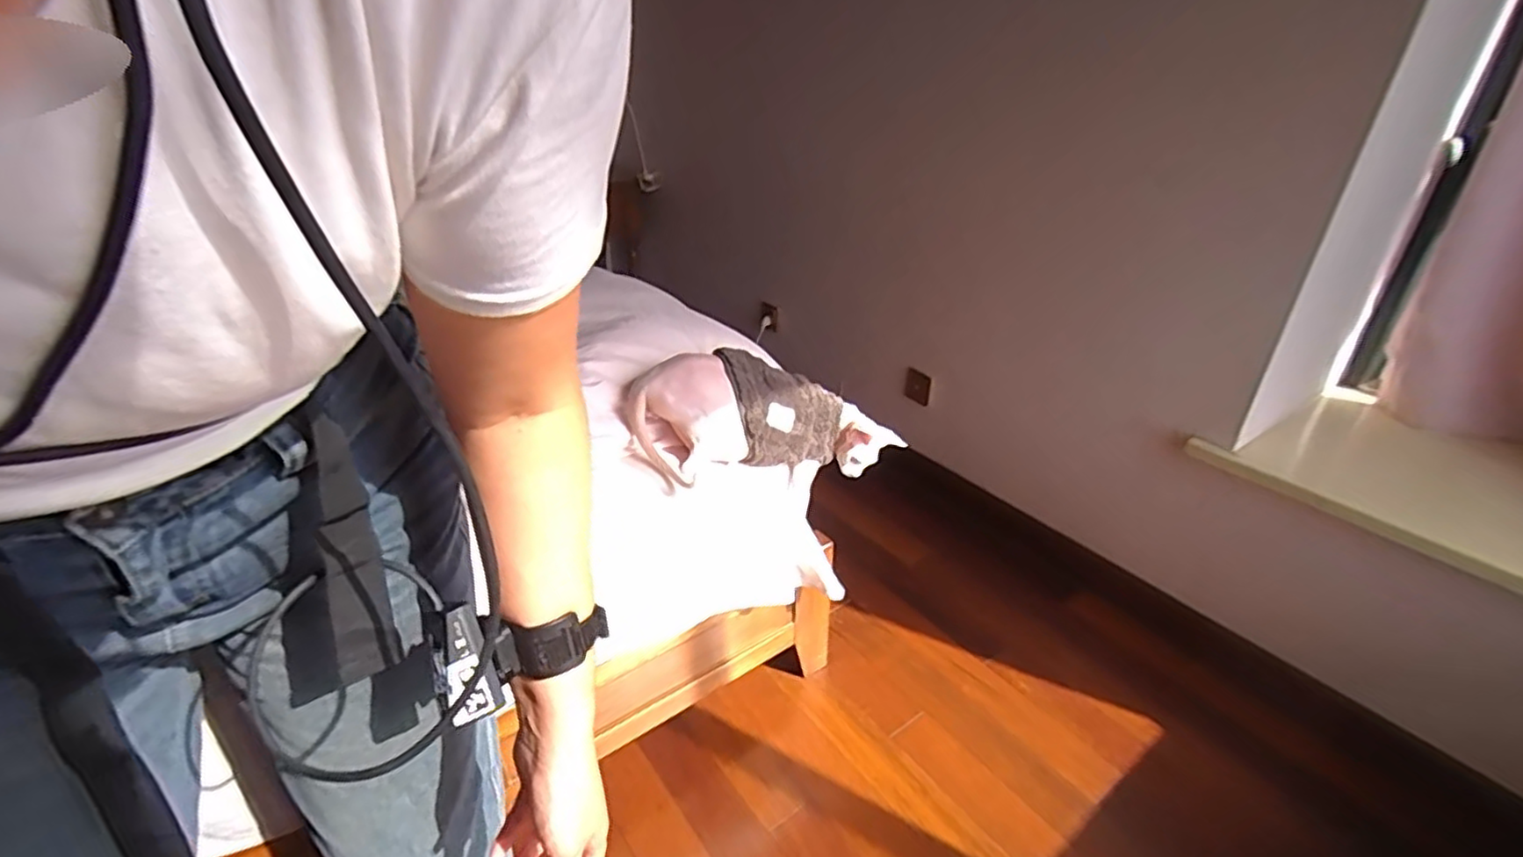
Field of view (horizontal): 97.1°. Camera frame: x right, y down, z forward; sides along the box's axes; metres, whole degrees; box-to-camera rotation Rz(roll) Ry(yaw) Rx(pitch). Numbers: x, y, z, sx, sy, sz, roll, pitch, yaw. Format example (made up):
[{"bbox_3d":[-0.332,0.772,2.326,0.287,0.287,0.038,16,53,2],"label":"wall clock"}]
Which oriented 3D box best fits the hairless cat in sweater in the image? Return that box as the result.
[{"bbox_3d":[0.009,-0.005,1.060,0.426,0.174,0.106,9,26,-22],"label":"hairless cat in sweater"}]

